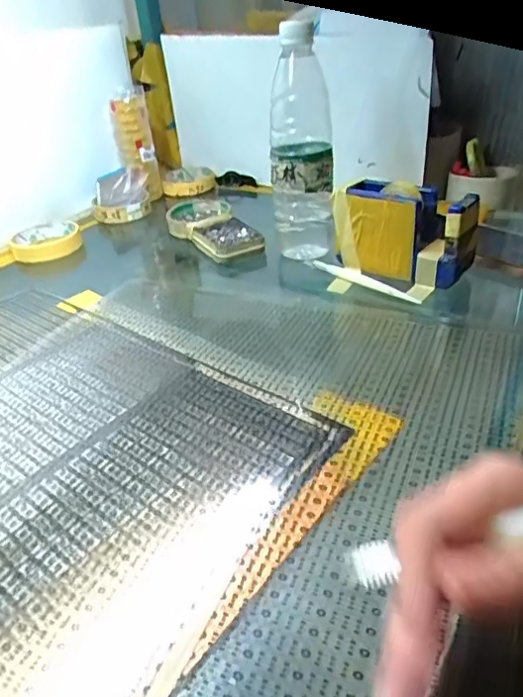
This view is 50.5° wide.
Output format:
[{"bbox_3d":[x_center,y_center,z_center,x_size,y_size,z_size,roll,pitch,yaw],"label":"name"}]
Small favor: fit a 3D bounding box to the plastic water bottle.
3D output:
[{"bbox_3d":[0.039,-0.202,0.560,0.063,0.204,0.076,-6,32,2],"label":"plastic water bottle"}]

